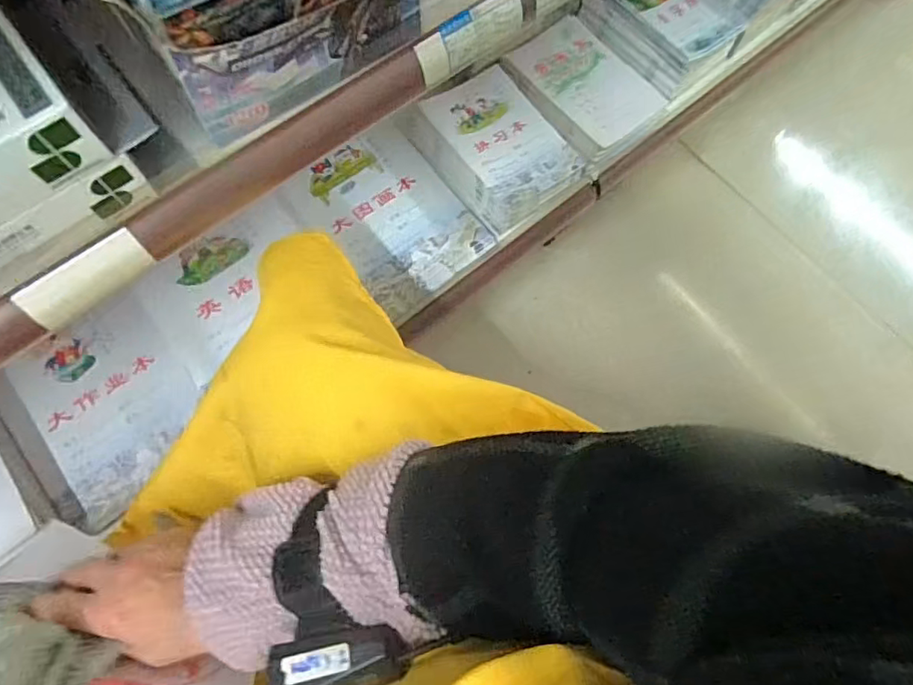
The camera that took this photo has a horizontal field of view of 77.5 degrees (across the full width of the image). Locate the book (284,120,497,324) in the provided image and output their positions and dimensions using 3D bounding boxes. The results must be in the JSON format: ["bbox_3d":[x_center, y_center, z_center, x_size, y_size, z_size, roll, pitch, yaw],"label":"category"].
[{"bbox_3d":[-0.083,-0.161,0.710,0.168,0.025,0.229,-39,78,-11],"label":"book"}]

